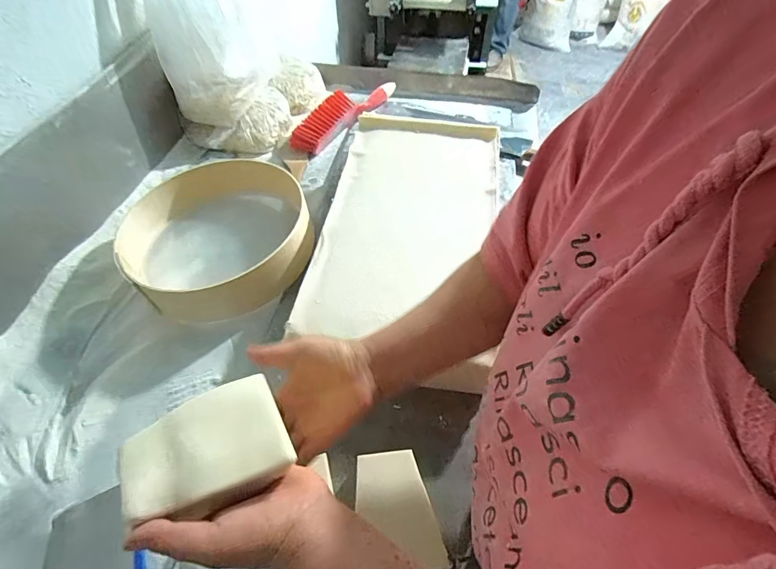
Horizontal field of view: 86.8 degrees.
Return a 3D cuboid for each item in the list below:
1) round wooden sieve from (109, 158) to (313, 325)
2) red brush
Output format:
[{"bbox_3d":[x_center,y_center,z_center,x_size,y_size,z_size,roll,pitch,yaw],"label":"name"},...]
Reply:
[{"bbox_3d":[-0.276,-0.080,0.669,0.268,0.074,0.286,-1,53,2],"label":"round wooden sieve"},{"bbox_3d":[-0.101,-0.388,0.916,0.085,0.044,0.300,29,59,22],"label":"red brush"}]

